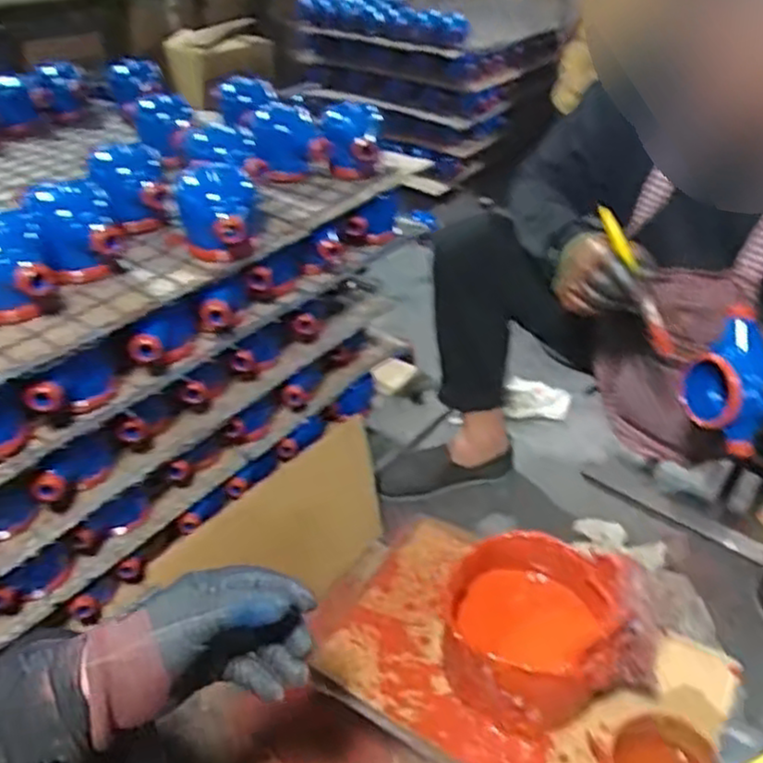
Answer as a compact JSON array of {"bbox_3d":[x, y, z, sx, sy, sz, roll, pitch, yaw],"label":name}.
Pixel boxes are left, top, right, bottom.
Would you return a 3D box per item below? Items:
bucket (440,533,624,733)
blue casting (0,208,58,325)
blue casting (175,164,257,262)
[{"bbox_3d":[0.145,0.252,0.733,0.152,0.112,0.169,8,37,8],"label":"bucket"},{"bbox_3d":[-0.328,-0.093,0.629,0.076,0.083,0.093,-20,41,-27],"label":"blue casting"},{"bbox_3d":[-0.172,-0.174,0.759,0.082,0.084,0.131,-8,37,-13],"label":"blue casting"}]

